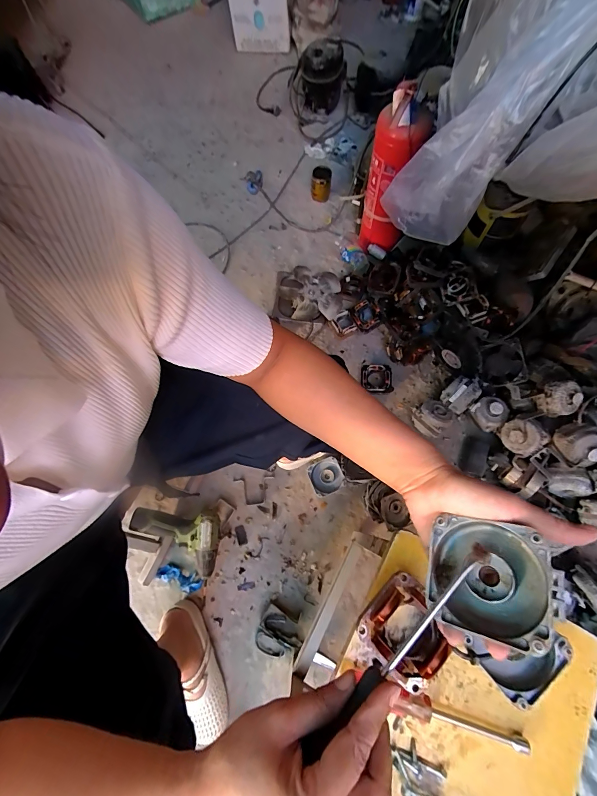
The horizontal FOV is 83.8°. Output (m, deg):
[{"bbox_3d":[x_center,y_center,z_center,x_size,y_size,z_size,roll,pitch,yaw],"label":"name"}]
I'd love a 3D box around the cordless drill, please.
[{"bbox_3d":[-0.275,0.311,0.767,0.212,0.057,0.135,26,72,-5],"label":"cordless drill"}]

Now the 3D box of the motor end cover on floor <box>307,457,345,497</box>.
[{"bbox_3d":[0.069,0.199,0.843,0.080,0.034,0.081,-21,70,-7],"label":"motor end cover on floor"}]

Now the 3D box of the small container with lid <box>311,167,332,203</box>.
[{"bbox_3d":[0.080,-0.730,1.137,0.071,0.092,0.059,-18,70,-6],"label":"small container with lid"}]

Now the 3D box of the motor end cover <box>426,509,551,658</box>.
[{"bbox_3d":[0.148,0.141,0.262,0.081,0.029,0.077,-3,66,37],"label":"motor end cover"}]

